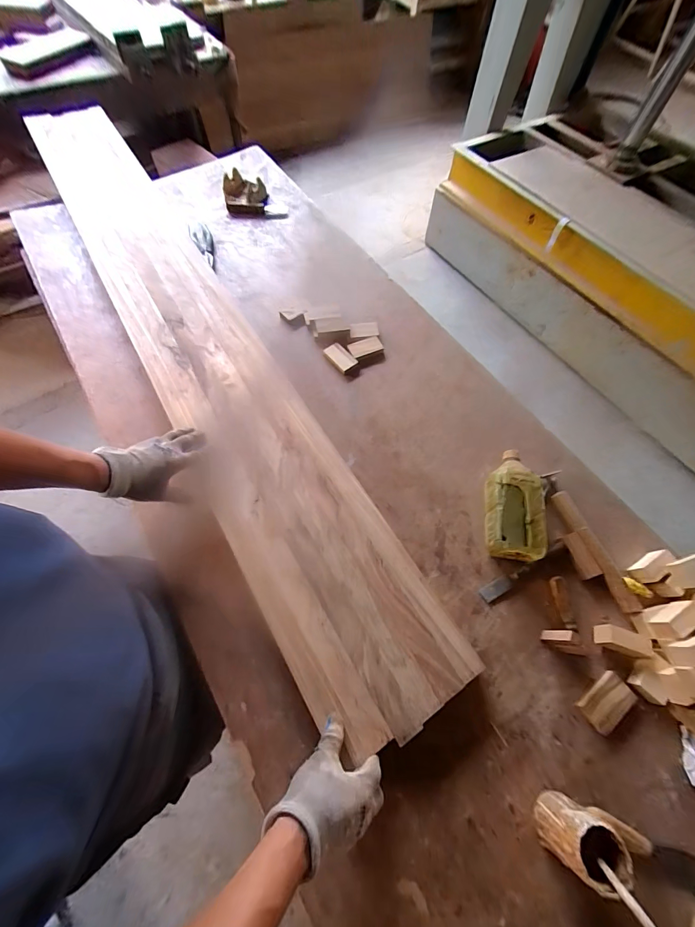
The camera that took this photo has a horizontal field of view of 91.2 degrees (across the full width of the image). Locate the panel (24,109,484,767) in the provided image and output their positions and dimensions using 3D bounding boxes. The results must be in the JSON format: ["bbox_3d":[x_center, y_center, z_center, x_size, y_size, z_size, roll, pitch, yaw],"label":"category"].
[{"bbox_3d":[-0.402,-0.342,0.843,0.295,0.047,1.975,-29,70,-14],"label":"panel"}]

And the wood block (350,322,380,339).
[{"bbox_3d":[0.042,-0.343,0.876,0.074,0.013,0.048,-8,66,-6],"label":"wood block"}]

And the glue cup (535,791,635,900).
[{"bbox_3d":[0.297,0.481,0.438,0.068,0.095,0.066,1,65,-2],"label":"glue cup"}]

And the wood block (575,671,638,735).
[{"bbox_3d":[0.408,0.374,0.536,0.084,0.020,0.049,-34,71,-16],"label":"wood block"}]

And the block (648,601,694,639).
[{"bbox_3d":[0.529,0.251,0.545,0.075,0.042,0.030,-26,69,-13],"label":"block"}]

